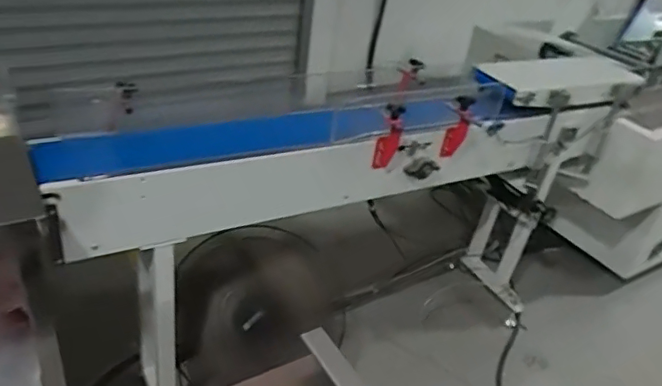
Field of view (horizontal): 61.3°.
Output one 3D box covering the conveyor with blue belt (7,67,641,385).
[{"bbox_3d":[0.145,-0.136,1.475,1.622,0.275,0.204,-11,37,-27],"label":"conveyor with blue belt"}]

